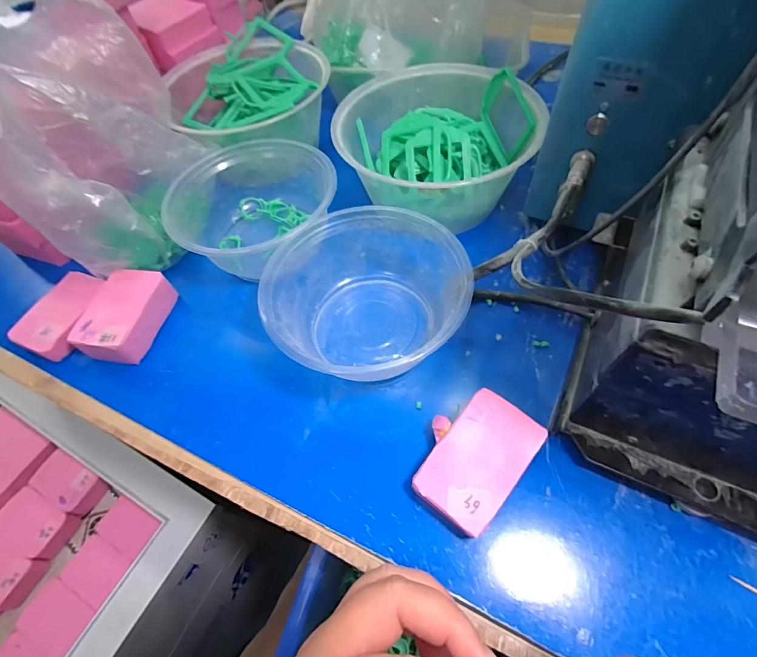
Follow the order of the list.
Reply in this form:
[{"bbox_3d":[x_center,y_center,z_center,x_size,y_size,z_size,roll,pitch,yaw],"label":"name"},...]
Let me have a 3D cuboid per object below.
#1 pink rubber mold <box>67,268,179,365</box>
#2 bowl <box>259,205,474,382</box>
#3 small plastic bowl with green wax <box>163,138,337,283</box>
[{"bbox_3d":[-0.200,-0.009,0.314,0.046,0.030,0.074,7,59,9],"label":"pink rubber mold"},{"bbox_3d":[-0.006,-0.024,0.286,0.133,0.059,0.117,6,59,9],"label":"bowl"},{"bbox_3d":[-0.105,-0.102,0.346,0.132,0.066,0.130,-2,58,4],"label":"small plastic bowl with green wax"}]

